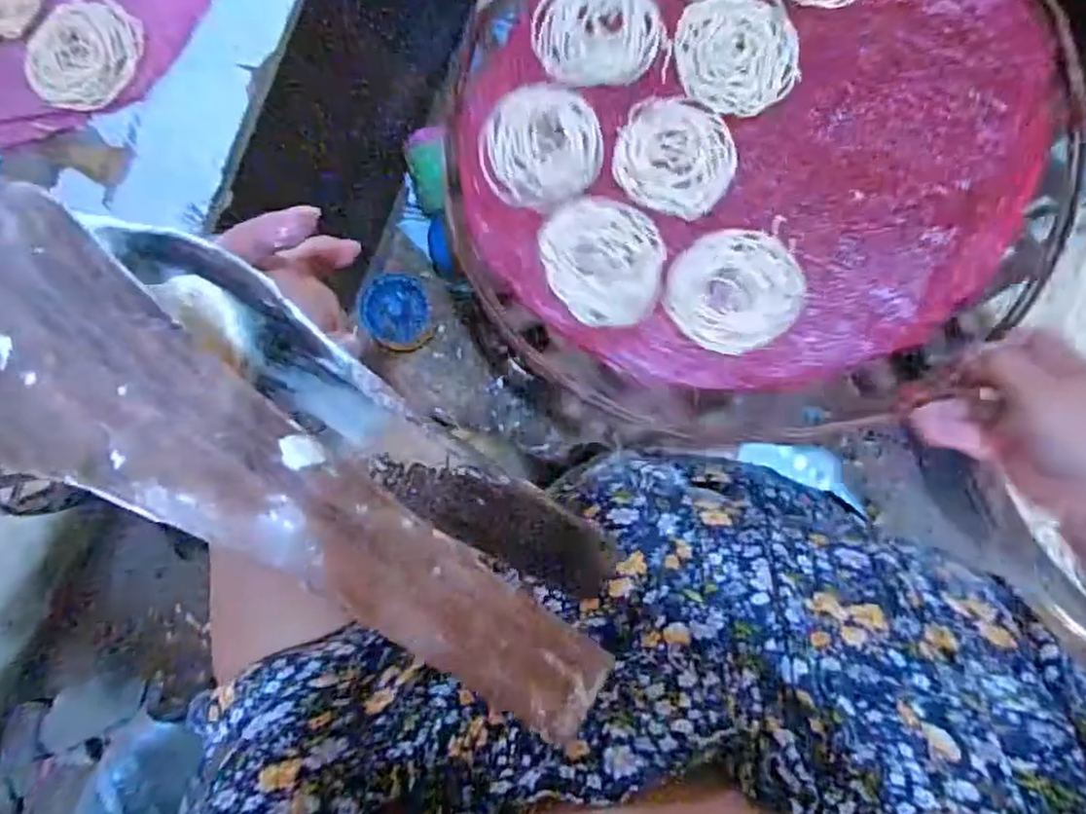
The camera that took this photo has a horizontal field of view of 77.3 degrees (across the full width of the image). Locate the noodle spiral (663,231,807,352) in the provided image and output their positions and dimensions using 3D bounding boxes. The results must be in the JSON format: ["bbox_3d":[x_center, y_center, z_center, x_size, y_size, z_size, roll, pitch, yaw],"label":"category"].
[{"bbox_3d":[0.118,-0.072,0.416,0.076,0.005,0.075,0,86,2],"label":"noodle spiral"}]

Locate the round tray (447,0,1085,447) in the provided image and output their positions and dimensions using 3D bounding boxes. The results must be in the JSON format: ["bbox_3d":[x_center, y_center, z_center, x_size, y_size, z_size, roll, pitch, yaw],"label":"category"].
[{"bbox_3d":[0.129,-0.177,0.427,0.359,0.033,0.387,0,86,2],"label":"round tray"}]

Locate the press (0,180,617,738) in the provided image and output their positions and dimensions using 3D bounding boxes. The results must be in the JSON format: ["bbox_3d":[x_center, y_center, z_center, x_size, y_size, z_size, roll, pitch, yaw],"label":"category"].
[{"bbox_3d":[-0.096,-0.009,0.184,0.255,0.084,0.057,30,87,4],"label":"press"}]

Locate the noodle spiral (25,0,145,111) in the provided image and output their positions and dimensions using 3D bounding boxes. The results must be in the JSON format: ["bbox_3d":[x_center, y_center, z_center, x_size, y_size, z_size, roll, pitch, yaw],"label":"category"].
[{"bbox_3d":[-0.295,-0.226,0.433,0.074,0.005,0.071,0,86,2],"label":"noodle spiral"}]

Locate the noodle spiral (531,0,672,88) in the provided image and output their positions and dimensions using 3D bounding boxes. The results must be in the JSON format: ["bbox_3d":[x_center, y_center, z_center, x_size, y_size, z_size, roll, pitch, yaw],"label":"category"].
[{"bbox_3d":[0.035,-0.242,0.443,0.078,0.015,0.079,0,86,2],"label":"noodle spiral"}]

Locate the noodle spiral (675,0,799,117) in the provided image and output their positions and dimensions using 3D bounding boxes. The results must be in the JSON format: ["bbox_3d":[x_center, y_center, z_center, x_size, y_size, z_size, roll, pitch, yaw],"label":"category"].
[{"bbox_3d":[0.123,-0.224,0.428,0.071,0.004,0.079,-11,86,1],"label":"noodle spiral"}]

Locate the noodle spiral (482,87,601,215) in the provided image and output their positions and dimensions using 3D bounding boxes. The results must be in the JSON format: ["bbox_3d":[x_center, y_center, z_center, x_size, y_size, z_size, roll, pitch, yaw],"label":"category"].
[{"bbox_3d":[-0.001,-0.165,0.433,0.075,0.004,0.081,0,86,2],"label":"noodle spiral"}]

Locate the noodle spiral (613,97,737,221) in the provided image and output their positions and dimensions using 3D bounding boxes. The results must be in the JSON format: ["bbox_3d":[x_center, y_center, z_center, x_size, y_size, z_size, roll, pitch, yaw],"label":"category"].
[{"bbox_3d":[0.083,-0.158,0.427,0.073,0.004,0.071,0,86,2],"label":"noodle spiral"}]

